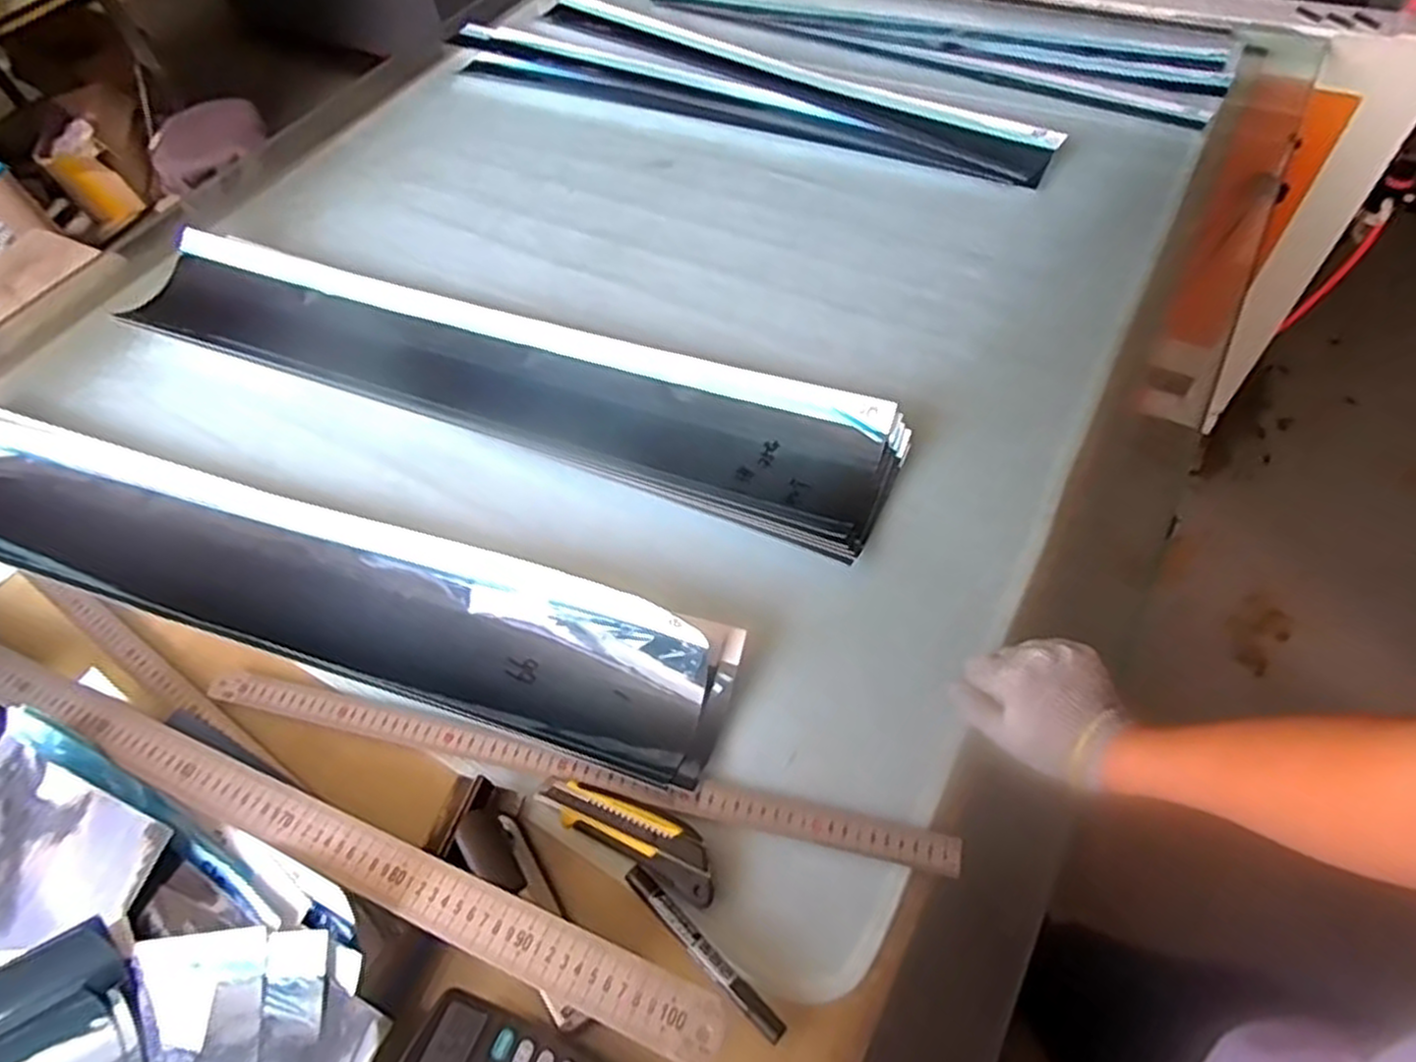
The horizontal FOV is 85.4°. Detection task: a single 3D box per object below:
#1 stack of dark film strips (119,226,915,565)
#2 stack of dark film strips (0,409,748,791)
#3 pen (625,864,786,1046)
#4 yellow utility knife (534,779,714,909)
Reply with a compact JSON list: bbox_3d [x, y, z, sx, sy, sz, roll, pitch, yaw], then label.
[{"bbox_3d":[-0.264,-0.179,0.834,0.929,0.028,0.157,17,65,18],"label":"stack of dark film strips"},{"bbox_3d":[-0.398,0.041,0.700,0.912,0.041,0.163,14,71,15],"label":"stack of dark film strips"},{"bbox_3d":[-0.006,0.278,0.512,0.014,0.014,0.141,-41,61,-21],"label":"pen"},{"bbox_3d":[-0.055,0.214,0.554,0.143,0.018,0.042,22,60,20],"label":"yellow utility knife"}]

